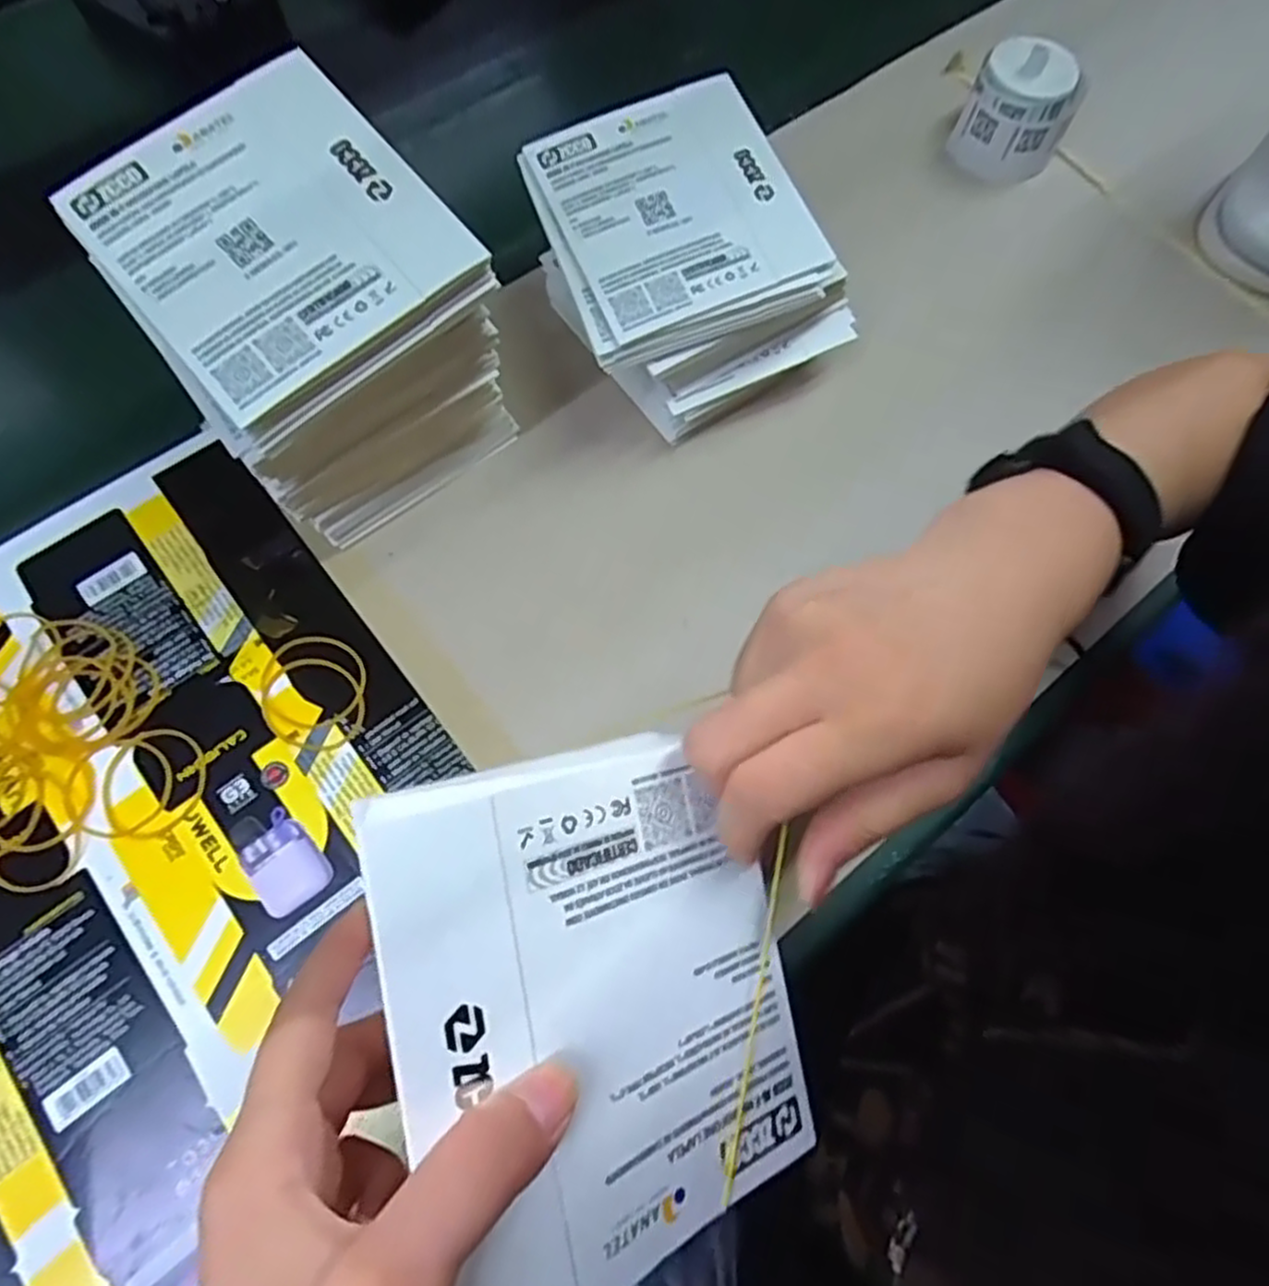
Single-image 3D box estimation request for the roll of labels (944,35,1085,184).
[{"bbox_3d":[0.235,-0.325,0.453,0.060,0.052,0.058,1,70,-2],"label":"roll of labels"}]

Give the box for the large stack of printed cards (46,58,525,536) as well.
[{"bbox_3d":[-0.134,-0.131,0.332,0.109,0.147,0.117,-39,76,-14],"label":"large stack of printed cards"}]

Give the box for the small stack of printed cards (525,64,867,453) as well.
[{"bbox_3d":[0.021,-0.192,0.382,0.145,0.090,0.133,-27,73,-11],"label":"small stack of printed cards"}]

